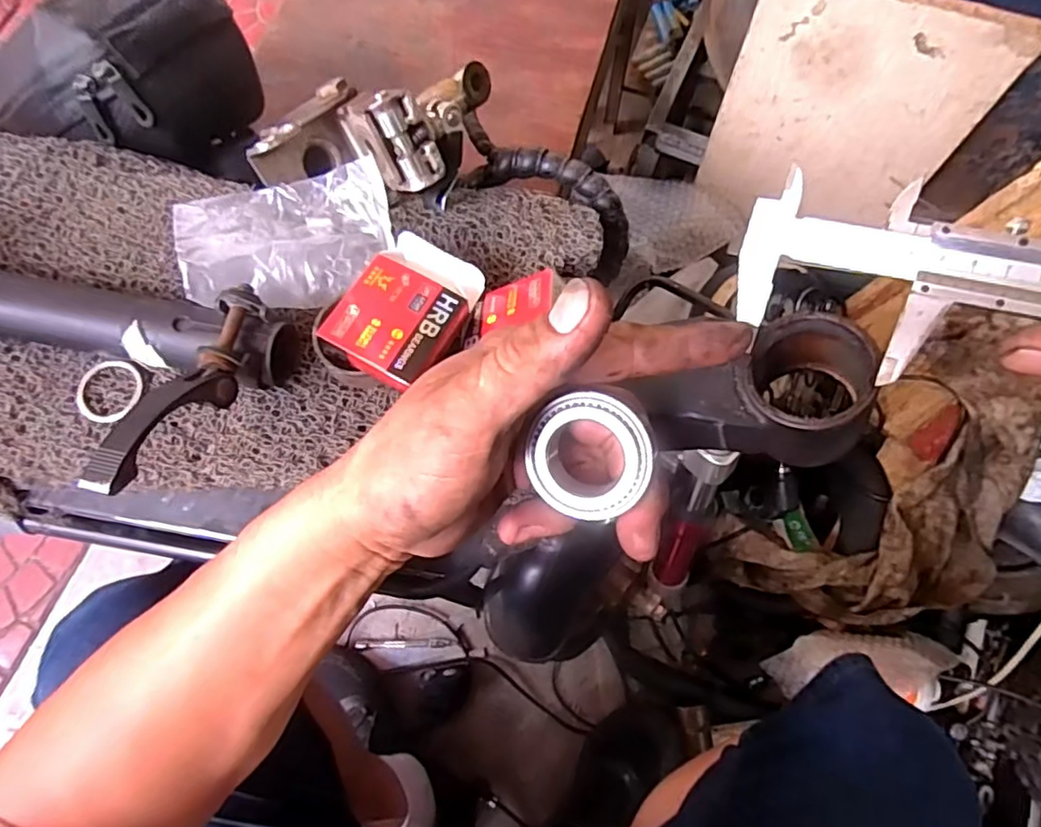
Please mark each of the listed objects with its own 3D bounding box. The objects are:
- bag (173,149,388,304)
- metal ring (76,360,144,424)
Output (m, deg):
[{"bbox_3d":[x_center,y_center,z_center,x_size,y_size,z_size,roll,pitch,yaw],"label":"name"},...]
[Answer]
[{"bbox_3d":[-0.126,-0.099,0.346,0.107,0.031,0.069,-13,73,-4],"label":"bag"},{"bbox_3d":[-0.224,-0.012,0.343,0.031,0.004,0.035,14,78,-8],"label":"metal ring"}]

